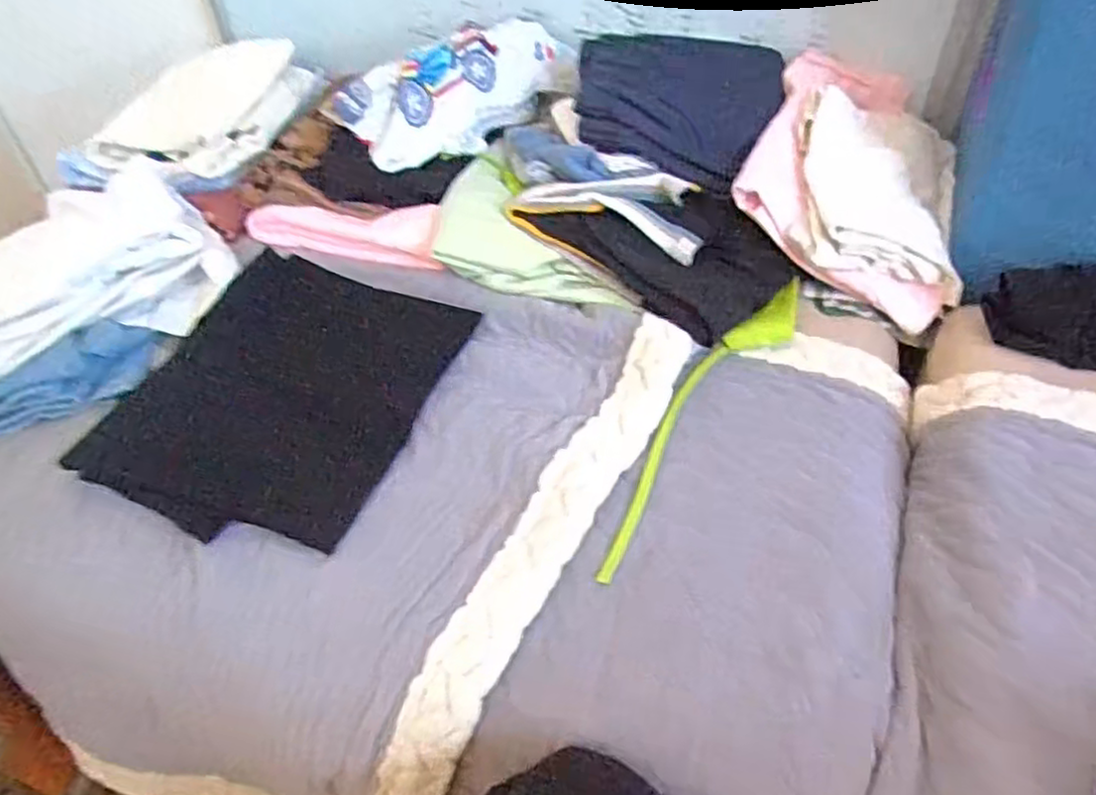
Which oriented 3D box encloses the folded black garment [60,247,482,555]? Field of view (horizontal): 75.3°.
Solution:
[{"bbox_3d":[-0.205,-0.010,0.566,0.218,0.028,0.257,13,51,16],"label":"folded black garment"}]

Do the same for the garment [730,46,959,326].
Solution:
[{"bbox_3d":[0.294,-0.212,0.683,0.209,0.070,0.278,21,63,1],"label":"garment"}]

